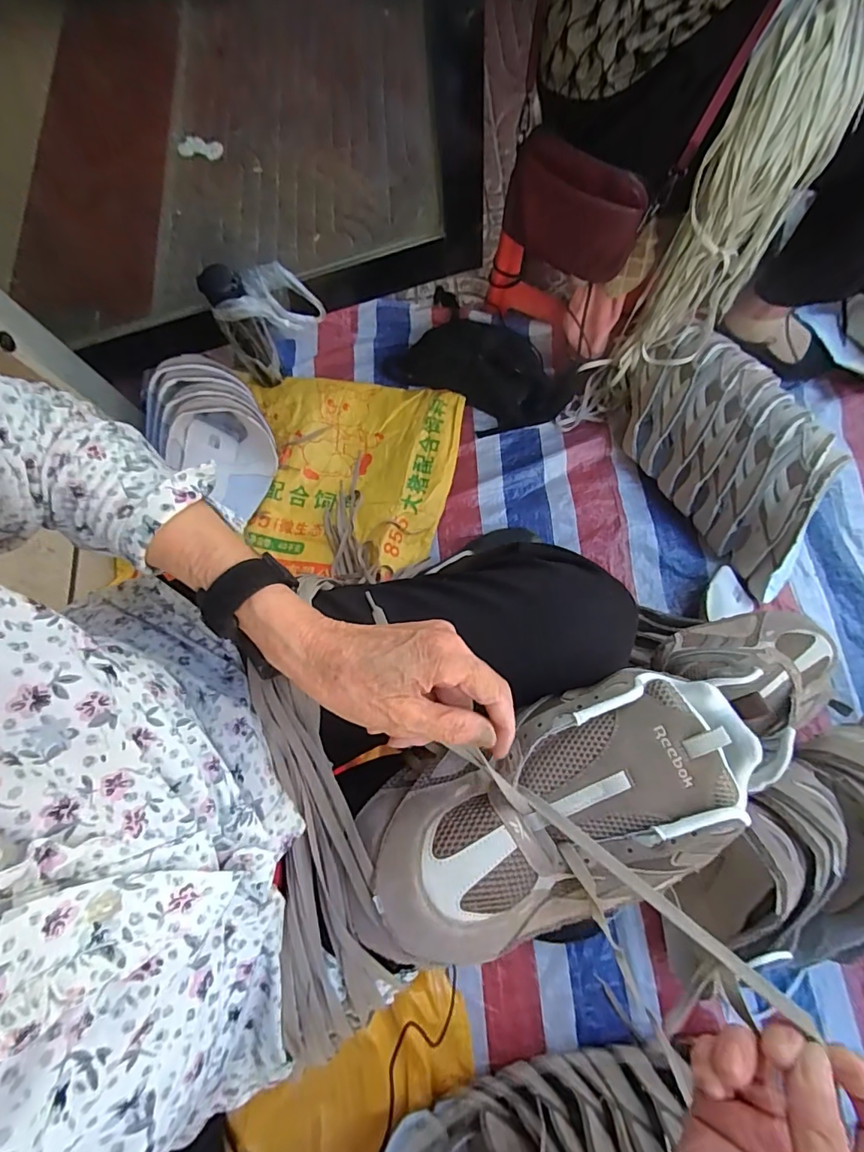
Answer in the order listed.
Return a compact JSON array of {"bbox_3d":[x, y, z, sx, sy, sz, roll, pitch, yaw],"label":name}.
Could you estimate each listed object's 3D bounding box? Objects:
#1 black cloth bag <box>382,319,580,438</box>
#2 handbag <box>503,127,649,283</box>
[{"bbox_3d":[0.087,-0.390,0.893,0.334,0.072,0.184,34,81,13],"label":"black cloth bag"},{"bbox_3d":[0.188,-0.491,0.666,0.192,0.129,0.041,34,81,13],"label":"handbag"}]

